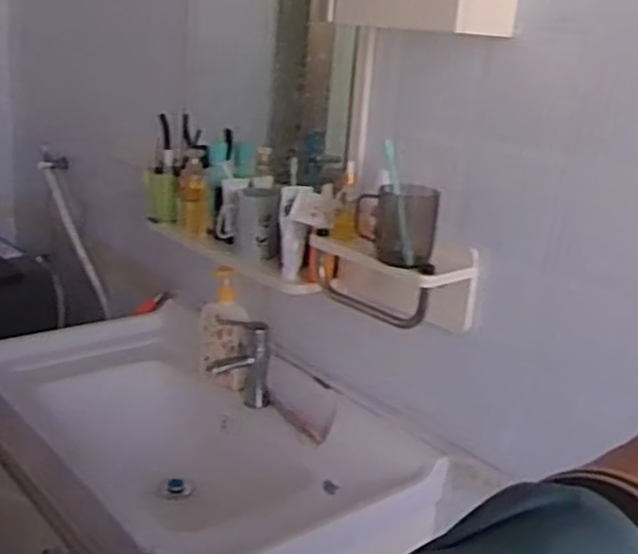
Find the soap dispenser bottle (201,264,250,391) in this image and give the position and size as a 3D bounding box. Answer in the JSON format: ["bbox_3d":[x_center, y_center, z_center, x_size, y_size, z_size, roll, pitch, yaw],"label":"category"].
[{"bbox_3d":[-0.174,0.100,1.471,0.089,0.200,0.073,17,22,32],"label":"soap dispenser bottle"}]

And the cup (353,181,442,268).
[{"bbox_3d":[0.106,-0.071,1.105,0.113,0.100,0.095,6,18,3],"label":"cup"}]

